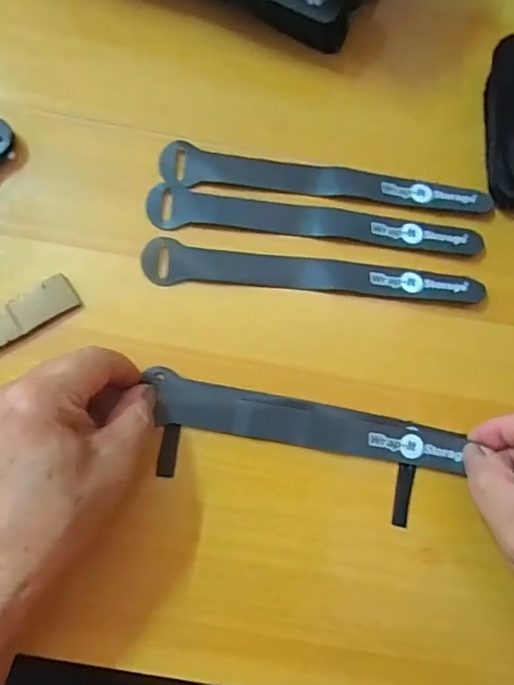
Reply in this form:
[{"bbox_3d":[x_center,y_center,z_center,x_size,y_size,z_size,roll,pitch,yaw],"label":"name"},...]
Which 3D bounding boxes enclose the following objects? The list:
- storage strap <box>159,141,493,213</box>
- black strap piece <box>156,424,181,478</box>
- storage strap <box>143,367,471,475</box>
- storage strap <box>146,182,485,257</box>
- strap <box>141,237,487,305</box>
[{"bbox_3d":[0.041,-0.097,0.315,0.193,0.005,0.025,5,76,-1],"label":"storage strap"},{"bbox_3d":[-0.048,0.059,0.290,0.010,0.004,0.029,8,82,-3],"label":"black strap piece"},{"bbox_3d":[0.026,0.045,0.295,0.175,0.007,0.026,11,82,0],"label":"storage strap"},{"bbox_3d":[0.035,-0.071,0.311,0.194,0.007,0.023,6,82,-3],"label":"storage strap"},{"bbox_3d":[0.033,-0.037,0.307,0.195,0.007,0.024,6,82,-3],"label":"strap"}]

